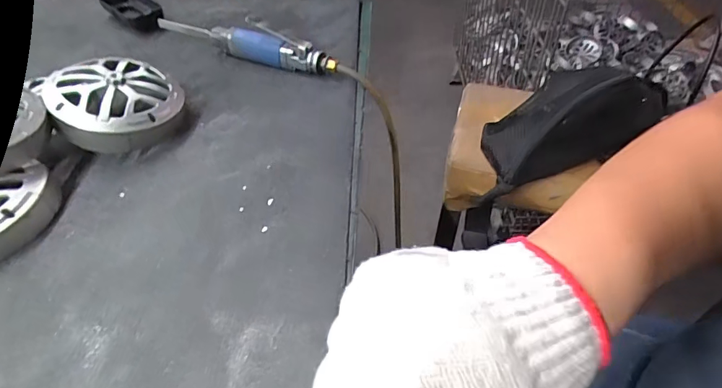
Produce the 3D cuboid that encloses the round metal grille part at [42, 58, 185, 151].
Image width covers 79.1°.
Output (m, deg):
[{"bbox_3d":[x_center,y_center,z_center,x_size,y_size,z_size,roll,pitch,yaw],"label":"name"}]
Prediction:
[{"bbox_3d":[-0.239,-0.093,0.428,0.112,0.040,0.112,31,49,4],"label":"round metal grille part"}]

